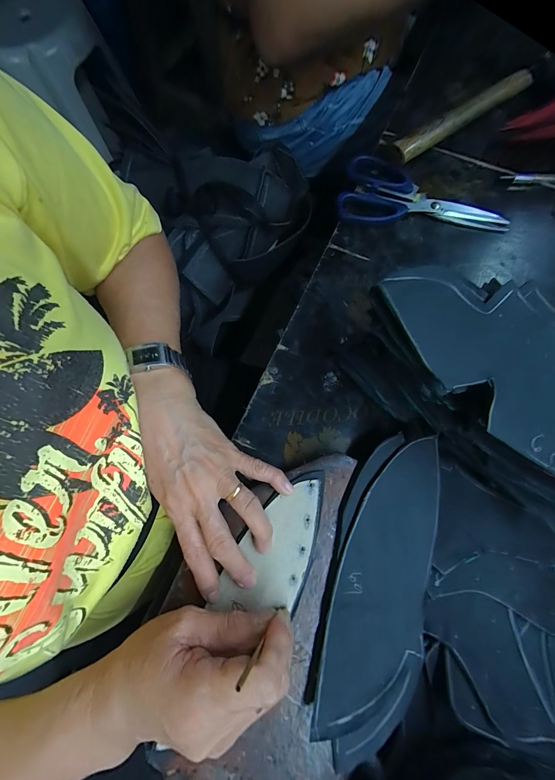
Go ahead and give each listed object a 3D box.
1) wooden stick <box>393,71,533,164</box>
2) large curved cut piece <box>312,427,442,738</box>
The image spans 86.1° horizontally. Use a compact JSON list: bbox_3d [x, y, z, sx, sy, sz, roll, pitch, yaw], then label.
[{"bbox_3d":[0.211,-0.308,0.332,0.181,0.018,0.018,-31,77,-6],"label":"wooden stick"},{"bbox_3d":[0.082,0.142,0.229,0.068,0.009,0.208,12,76,5],"label":"large curved cut piece"}]

